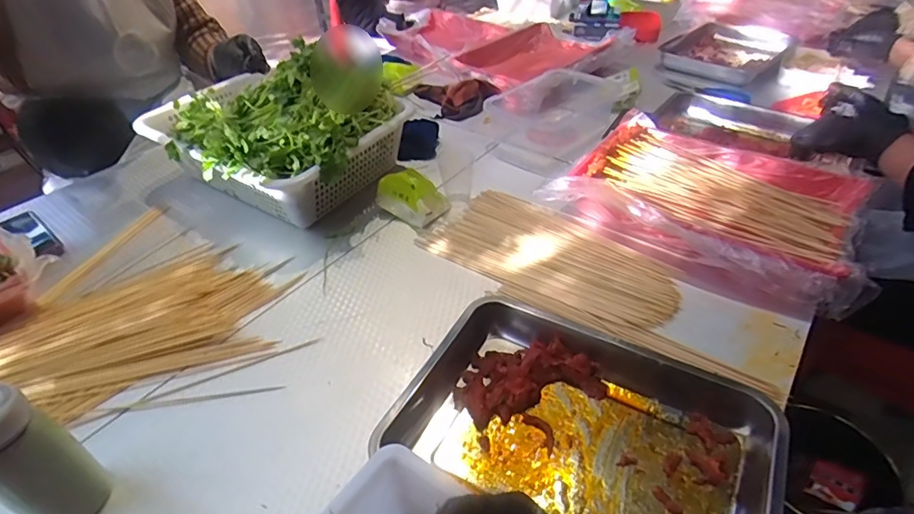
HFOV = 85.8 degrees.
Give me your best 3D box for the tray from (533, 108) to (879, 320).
[{"bbox_3d":[0.400,-0.097,0.788,0.430,0.081,0.307,24,47,27],"label":"tray"}]

